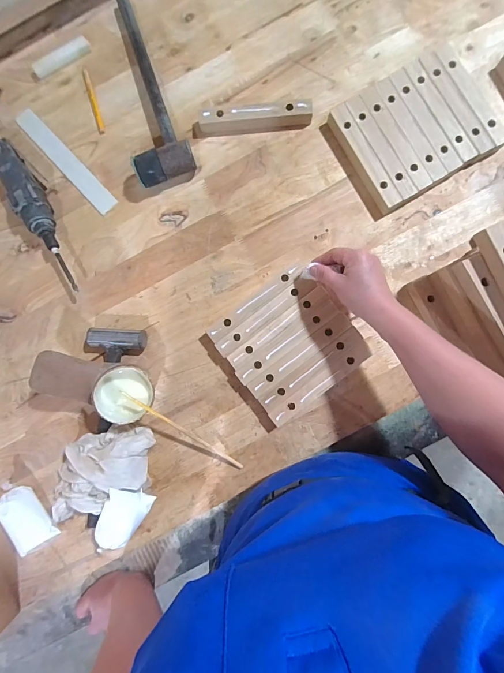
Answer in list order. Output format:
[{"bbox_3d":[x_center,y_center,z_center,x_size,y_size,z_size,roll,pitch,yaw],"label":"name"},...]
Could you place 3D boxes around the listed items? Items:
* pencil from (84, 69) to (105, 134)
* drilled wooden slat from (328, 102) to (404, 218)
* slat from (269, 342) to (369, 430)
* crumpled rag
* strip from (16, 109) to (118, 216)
[{"bbox_3d":[-0.266,-0.395,0.543,0.011,0.004,0.114,-16,86,3],"label":"pencil"},{"bbox_3d":[0.172,-0.270,0.497,0.029,0.031,0.178,-28,85,2],"label":"drilled wooden slat"},{"bbox_3d":[0.101,0.070,0.484,0.173,0.026,0.026,-38,85,1],"label":"slat"},{"bbox_3d":[-0.230,0.200,0.479,0.175,0.053,0.111,-19,86,3],"label":"crumpled rag"},{"bbox_3d":[-0.313,-0.295,0.544,0.034,0.004,0.233,-43,85,1],"label":"strip"}]

